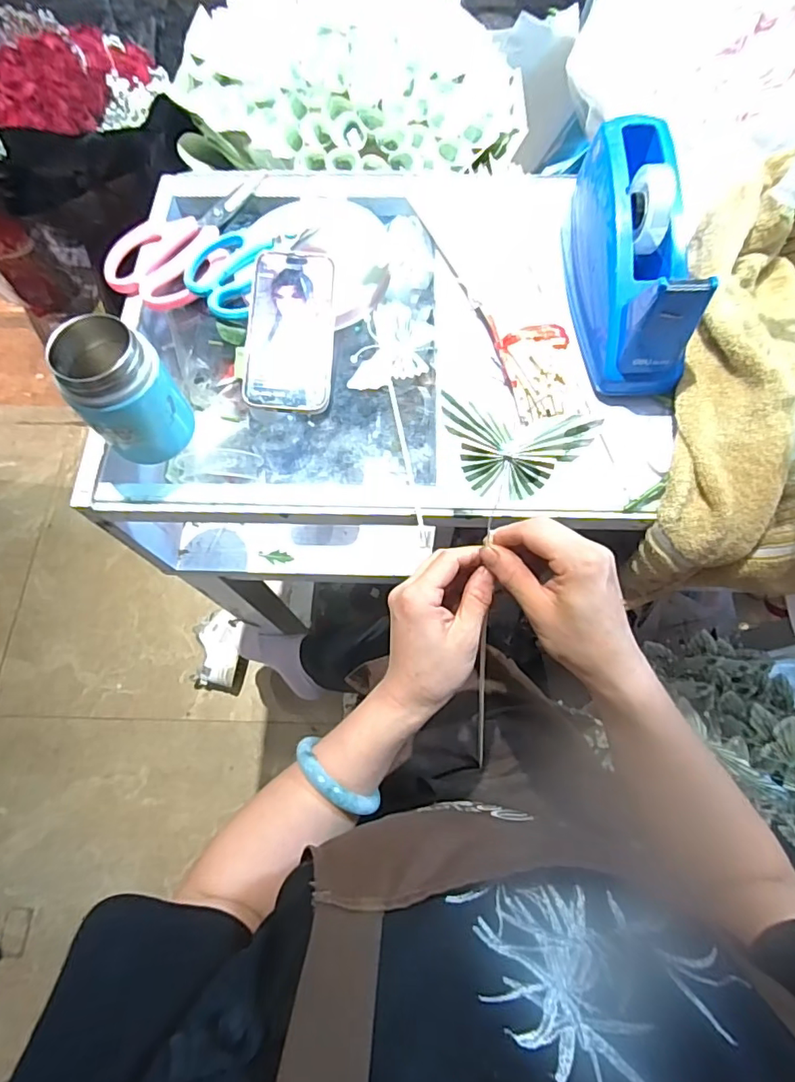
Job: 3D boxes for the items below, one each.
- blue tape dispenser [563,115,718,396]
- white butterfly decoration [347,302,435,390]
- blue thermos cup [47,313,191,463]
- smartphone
[{"bbox_3d":[0.197,-0.238,0.443,0.072,0.101,0.204,-3,69,0],"label":"blue tape dispenser"},{"bbox_3d":[-0.003,-0.176,0.476,0.066,0.009,0.093,7,69,4],"label":"white butterfly decoration"},{"bbox_3d":[-0.206,-0.109,0.403,0.064,0.103,0.069,38,74,14],"label":"blue thermos cup"},{"bbox_3d":[-0.093,-0.185,0.459,0.074,0.015,0.149,1,82,1],"label":"smartphone"}]

